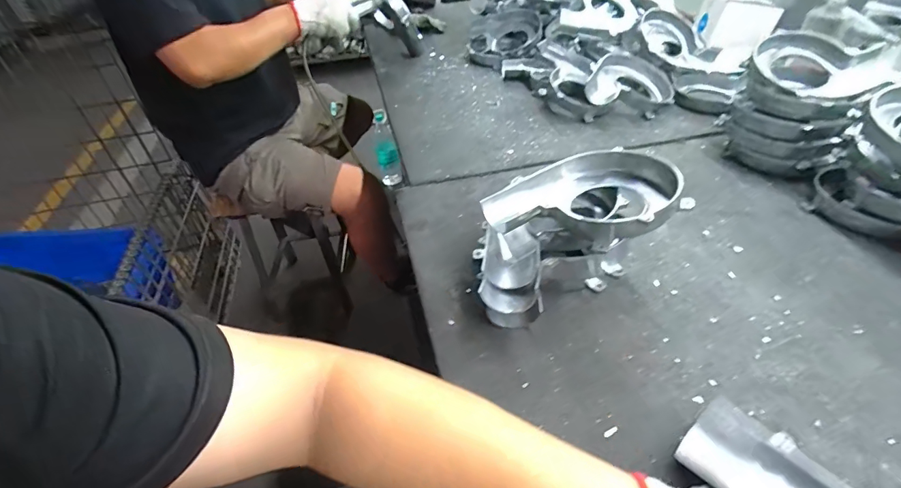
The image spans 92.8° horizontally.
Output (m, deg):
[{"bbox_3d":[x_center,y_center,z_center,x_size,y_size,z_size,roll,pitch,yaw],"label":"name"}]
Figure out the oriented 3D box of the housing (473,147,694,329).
[{"bbox_3d":[0.137,-0.016,0.507,0.248,0.113,0.158,-14,43,-9],"label":"housing"}]

